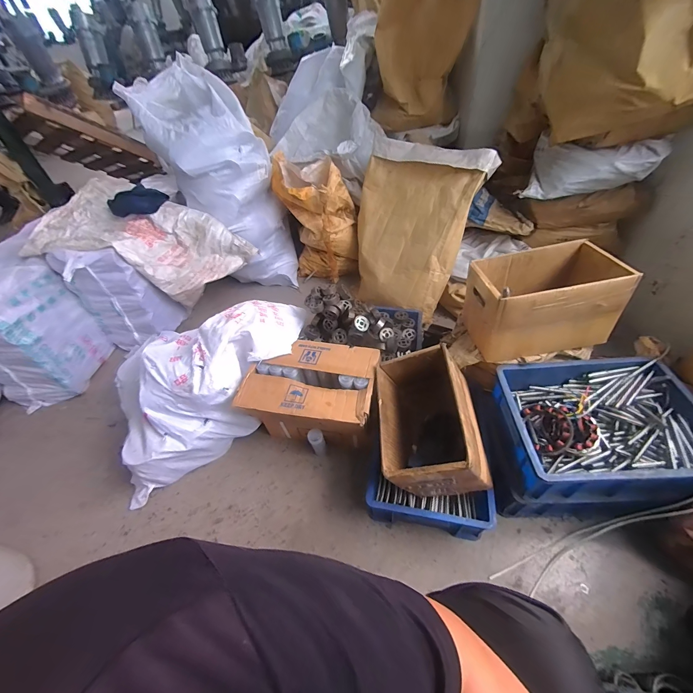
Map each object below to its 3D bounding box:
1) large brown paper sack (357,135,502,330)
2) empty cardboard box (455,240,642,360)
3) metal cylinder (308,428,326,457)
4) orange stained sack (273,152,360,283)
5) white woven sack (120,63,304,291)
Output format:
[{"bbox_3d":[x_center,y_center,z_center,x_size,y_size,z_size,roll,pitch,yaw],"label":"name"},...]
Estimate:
[{"bbox_3d":[0.236,-0.488,1.314,0.512,0.653,0.098,30,19,33],"label":"large brown paper sack"},{"bbox_3d":[0.500,-0.123,0.819,0.323,0.197,0.216,-6,47,1],"label":"empty cardboard box"},{"bbox_3d":[-0.089,0.298,0.961,0.046,0.124,0.042,-19,48,-10],"label":"metal cylinder"},{"bbox_3d":[-0.139,-0.593,1.519,0.374,0.500,0.199,10,50,15],"label":"orange stained sack"},{"bbox_3d":[-0.514,-0.700,1.397,0.402,0.949,0.352,6,44,43],"label":"white woven sack"}]

